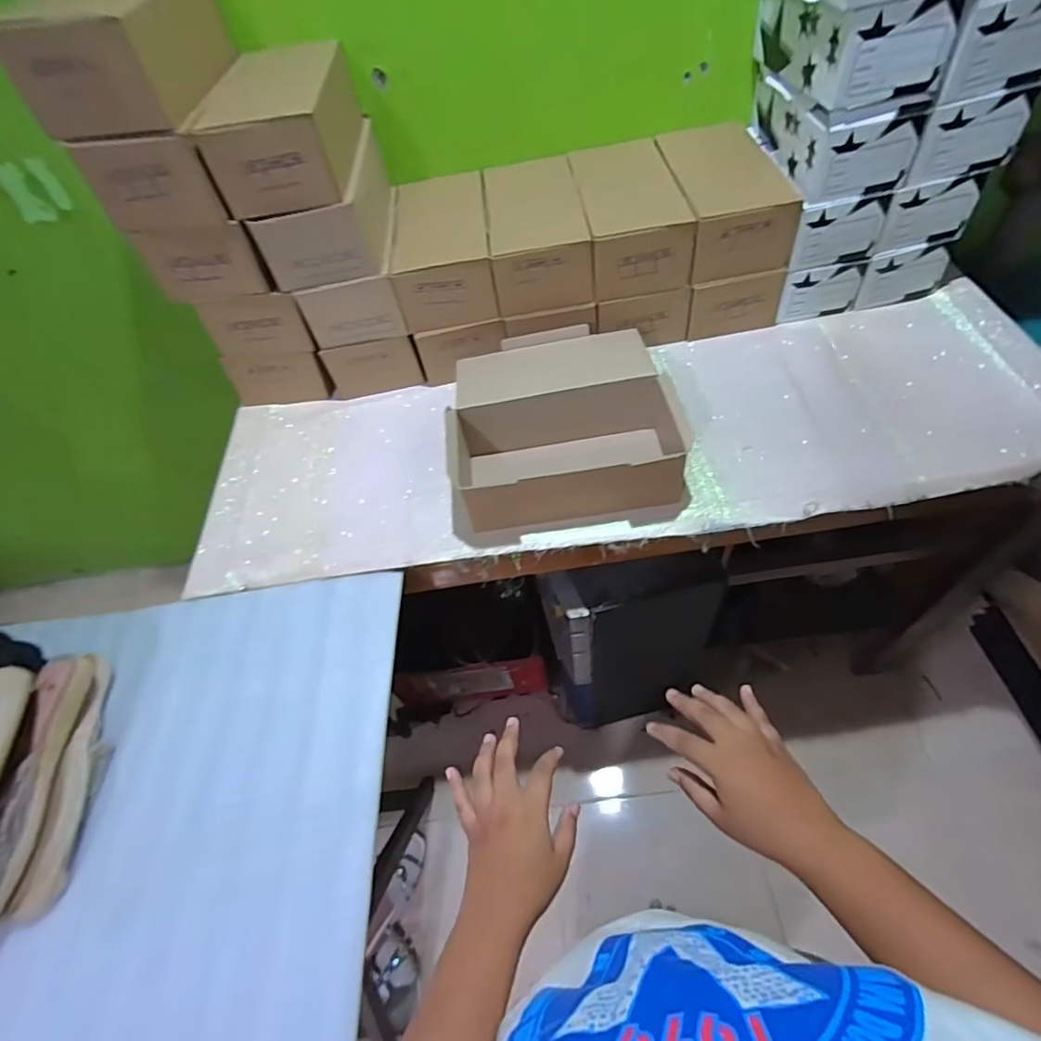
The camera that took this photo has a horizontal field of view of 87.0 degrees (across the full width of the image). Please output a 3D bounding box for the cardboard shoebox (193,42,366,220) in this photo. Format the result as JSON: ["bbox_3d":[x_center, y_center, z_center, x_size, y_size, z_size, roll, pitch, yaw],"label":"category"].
[{"bbox_3d":[-0.296,-0.520,0.714,0.142,0.105,0.265,-5,54,5],"label":"cardboard shoebox"}]

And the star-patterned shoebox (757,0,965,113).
[{"bbox_3d":[0.403,-0.613,0.684,0.131,0.098,0.253,-8,54,3],"label":"star-patterned shoebox"}]

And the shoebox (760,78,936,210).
[{"bbox_3d":[0.426,-0.553,0.761,0.129,0.095,0.246,-8,54,3],"label":"shoebox"}]

